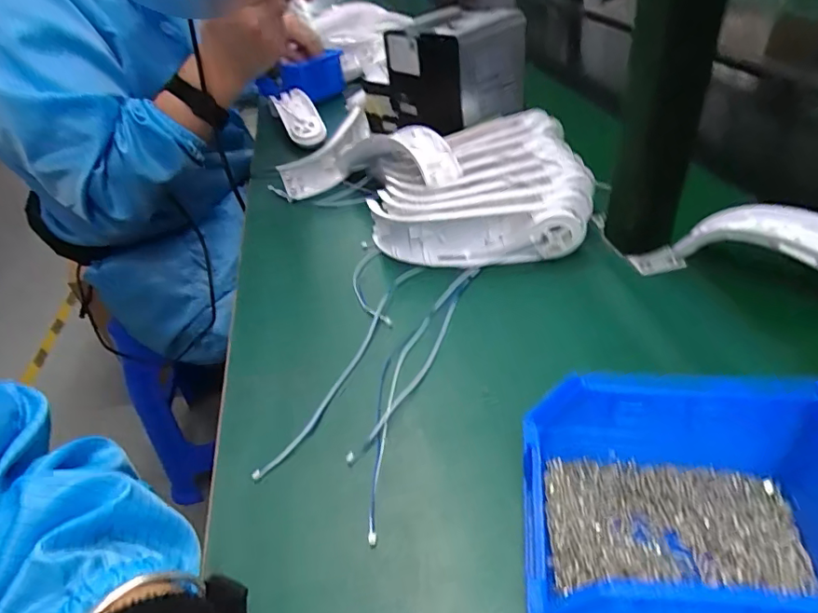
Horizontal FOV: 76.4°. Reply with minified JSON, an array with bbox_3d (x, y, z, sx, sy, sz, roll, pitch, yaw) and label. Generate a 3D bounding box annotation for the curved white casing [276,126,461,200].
[{"bbox_3d":[-0.045,-0.156,0.575,0.221,0.052,0.067,2,37,37],"label":"curved white casing"}]

